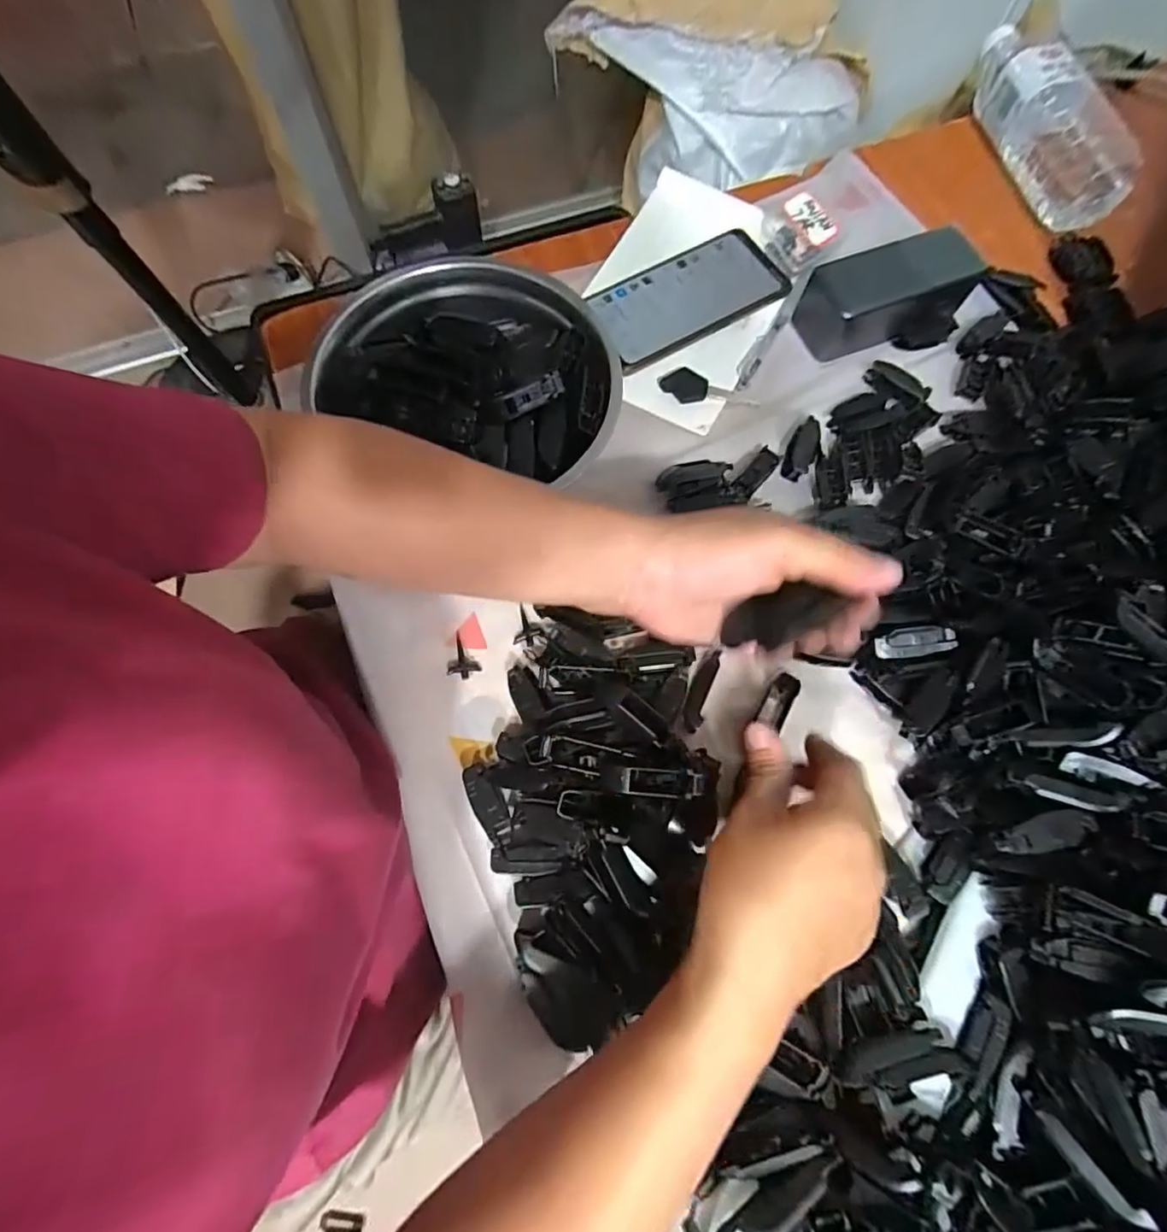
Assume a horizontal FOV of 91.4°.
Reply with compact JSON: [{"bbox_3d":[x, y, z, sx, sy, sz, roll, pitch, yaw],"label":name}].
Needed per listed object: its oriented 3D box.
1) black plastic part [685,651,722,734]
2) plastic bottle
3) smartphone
[{"bbox_3d":[0.076,0.048,0.369,0.012,0.010,0.053,18,72,5],"label":"black plastic part"},{"bbox_3d":[0.407,-0.436,0.502,0.056,0.064,0.204,-18,73,-7],"label":"plastic bottle"},{"bbox_3d":[0.085,-0.258,0.463,0.154,0.014,0.076,-29,74,-10],"label":"smartphone"}]

